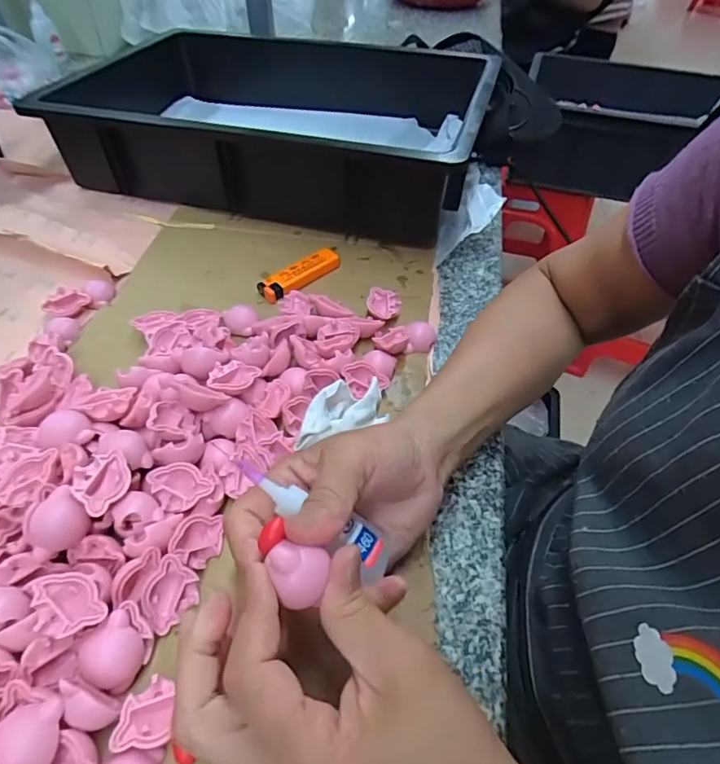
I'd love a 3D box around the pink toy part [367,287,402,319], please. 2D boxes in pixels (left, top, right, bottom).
[{"bbox_3d":[0.020,-0.066,0.427,0.028,0.015,0.027,6,49,1],"label":"pink toy part"}]

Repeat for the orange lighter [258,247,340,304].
[{"bbox_3d":[-0.052,-0.098,0.451,0.082,0.014,0.022,-36,60,-29],"label":"orange lighter"}]

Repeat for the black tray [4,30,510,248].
[{"bbox_3d":[-0.078,-0.282,0.553,0.394,0.090,0.333,14,50,9],"label":"black tray"}]

